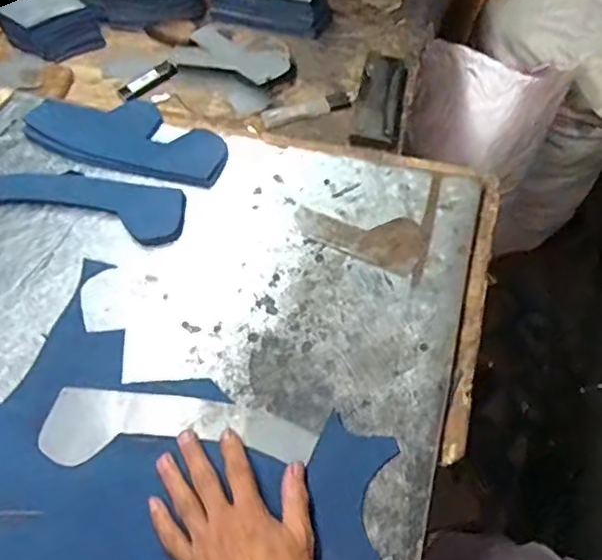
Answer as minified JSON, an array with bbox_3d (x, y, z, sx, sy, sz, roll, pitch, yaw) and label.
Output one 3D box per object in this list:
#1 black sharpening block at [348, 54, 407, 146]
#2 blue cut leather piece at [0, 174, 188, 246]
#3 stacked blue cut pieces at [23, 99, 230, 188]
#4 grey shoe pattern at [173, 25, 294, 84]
[{"bbox_3d":[0.100,-0.227,0.726,0.054,0.026,0.161,12,62,3],"label":"black sharpening block"},{"bbox_3d":[-0.242,-0.084,0.618,0.239,0.015,0.067,10,62,2],"label":"blue cut leather piece"},{"bbox_3d":[-0.197,-0.165,0.668,0.232,0.016,0.090,19,63,6],"label":"stacked blue cut pieces"},{"bbox_3d":[-0.089,-0.289,0.745,0.149,0.013,0.062,21,75,17],"label":"grey shoe pattern"}]

